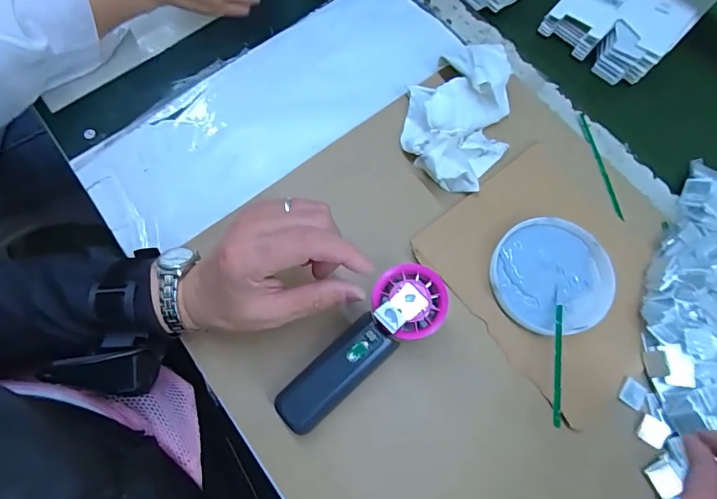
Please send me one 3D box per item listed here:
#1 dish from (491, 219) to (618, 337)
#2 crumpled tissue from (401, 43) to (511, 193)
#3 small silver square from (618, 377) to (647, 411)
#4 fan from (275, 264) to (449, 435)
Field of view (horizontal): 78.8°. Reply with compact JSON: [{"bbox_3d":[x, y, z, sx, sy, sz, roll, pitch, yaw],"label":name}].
[{"bbox_3d":[0.167,0.023,0.380,0.102,0.019,0.096,-34,75,-9],"label":"dish"},{"bbox_3d":[0.097,-0.135,0.416,0.099,0.046,0.157,8,71,3],"label":"crumpled tissue"},{"bbox_3d":[0.223,0.117,0.353,0.018,0.004,0.021,32,76,11],"label":"small silver square"},{"bbox_3d":[0.004,0.078,0.339,0.152,0.066,0.051,-42,78,-15],"label":"fan"}]

